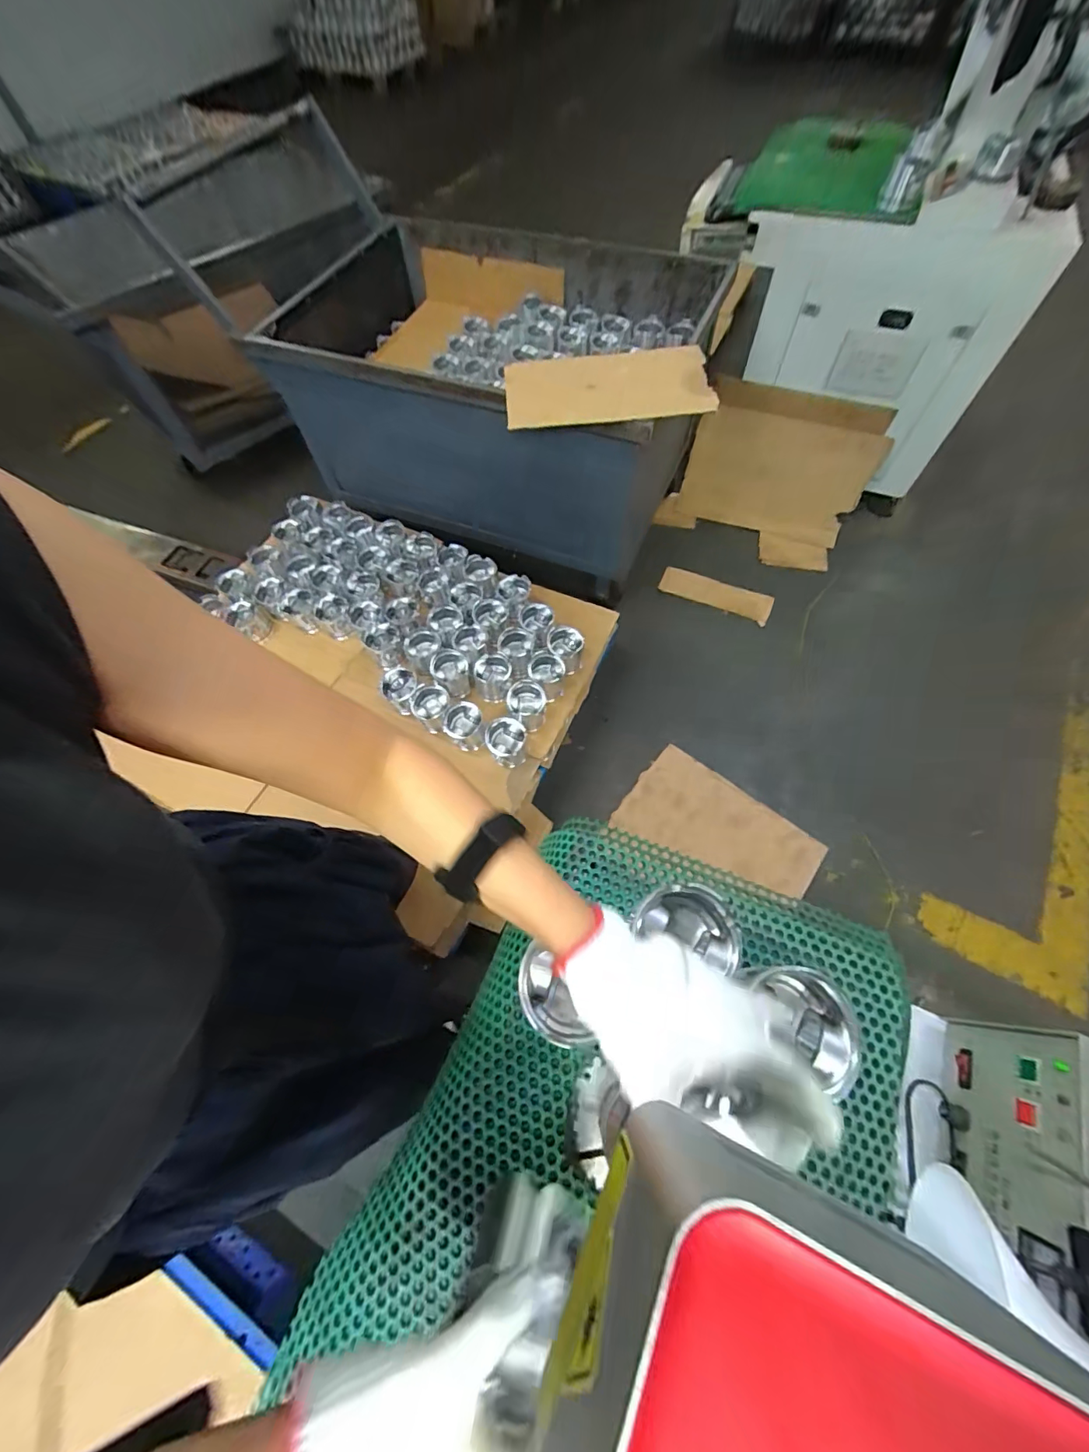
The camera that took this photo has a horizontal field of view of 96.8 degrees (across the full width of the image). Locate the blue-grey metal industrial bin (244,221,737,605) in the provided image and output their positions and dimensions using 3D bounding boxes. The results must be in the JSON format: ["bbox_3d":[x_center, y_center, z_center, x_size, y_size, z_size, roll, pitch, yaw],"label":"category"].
[{"bbox_3d":[-0.089,-0.981,1.490,1.086,0.545,0.762,19,66,12],"label":"blue-grey metal industrial bin"}]

